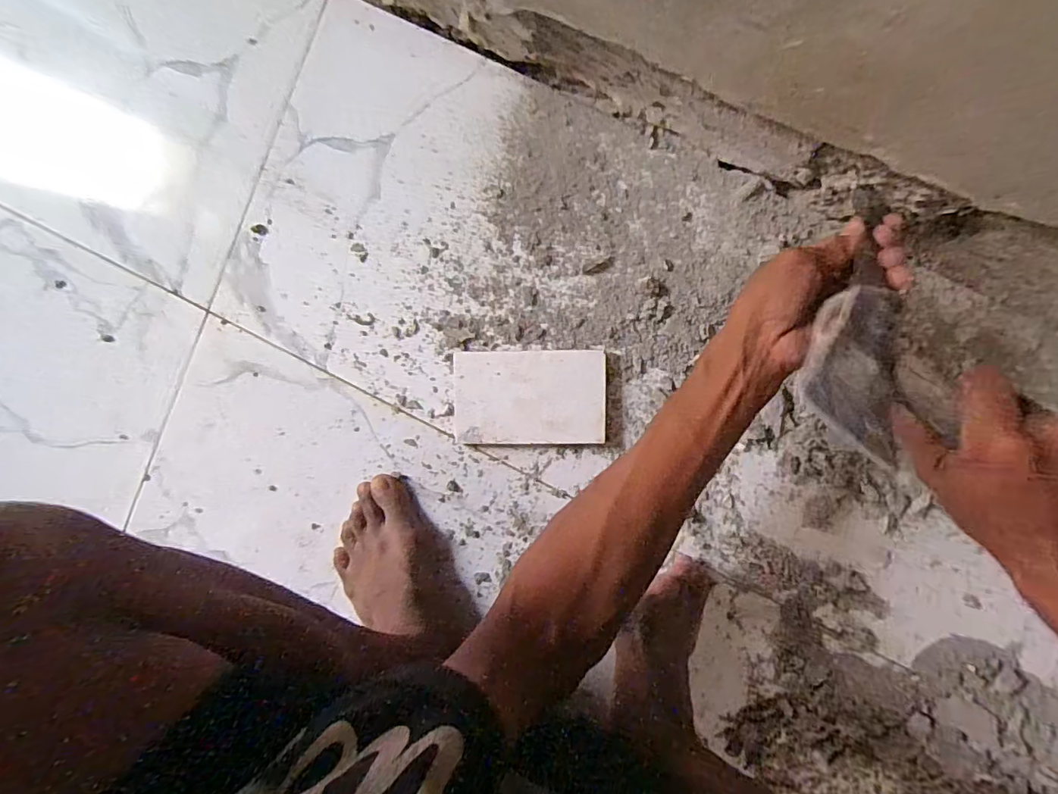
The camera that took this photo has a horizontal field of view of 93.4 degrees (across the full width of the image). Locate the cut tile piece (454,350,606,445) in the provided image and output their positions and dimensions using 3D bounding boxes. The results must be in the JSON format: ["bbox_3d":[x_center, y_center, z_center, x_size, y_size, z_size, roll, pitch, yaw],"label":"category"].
[{"bbox_3d":[0.000,0.001,0.481,0.144,0.017,0.089,0,96,6],"label":"cut tile piece"}]

